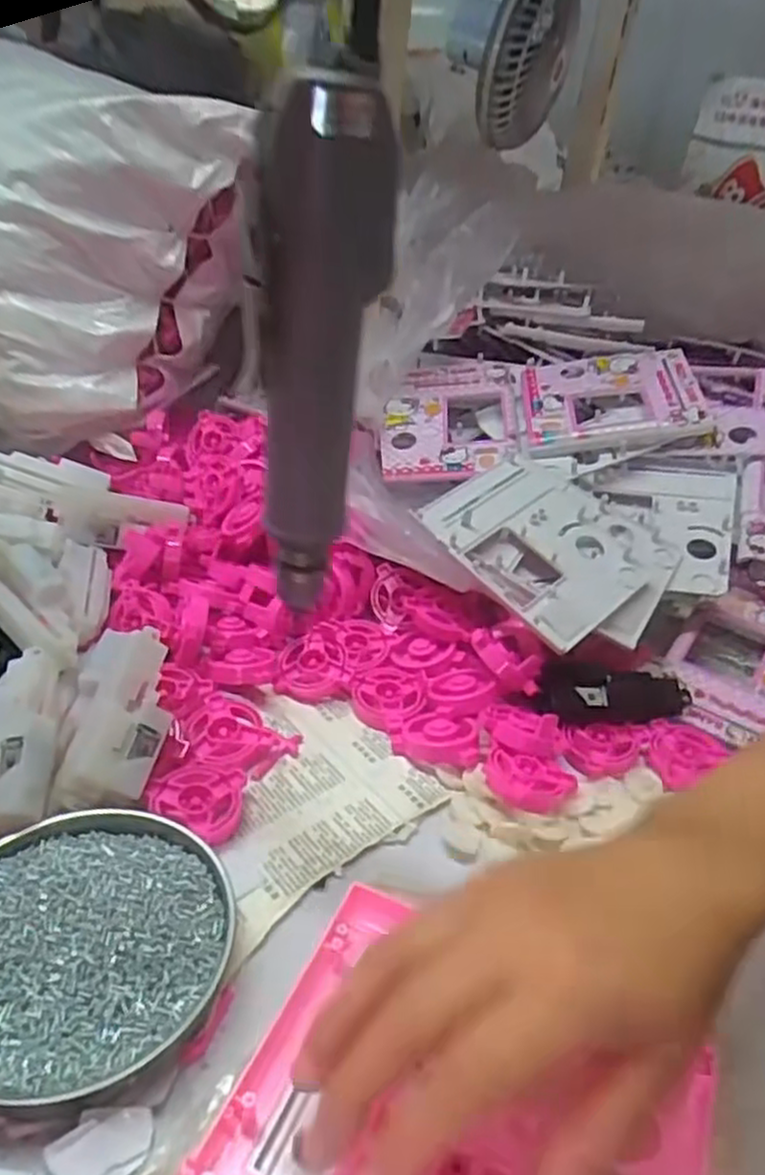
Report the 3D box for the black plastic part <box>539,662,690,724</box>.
[{"bbox_3d":[0.154,0.069,0.506,0.097,0.028,0.027,-1,35,-12],"label":"black plastic part"}]

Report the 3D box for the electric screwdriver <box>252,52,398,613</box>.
[{"bbox_3d":[-0.023,-0.079,0.279,0.041,0.178,0.030,5,34,-3],"label":"electric screwdriver"}]

